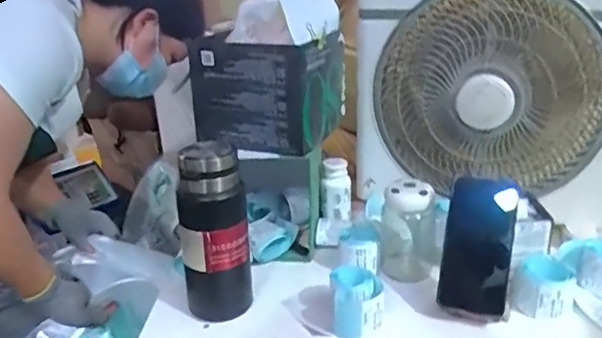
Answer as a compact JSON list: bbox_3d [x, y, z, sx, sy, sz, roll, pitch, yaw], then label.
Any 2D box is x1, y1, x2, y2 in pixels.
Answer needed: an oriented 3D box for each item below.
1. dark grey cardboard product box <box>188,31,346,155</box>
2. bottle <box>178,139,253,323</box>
[{"bbox_3d":[-0.054,-0.120,0.830,0.192,0.144,0.167,7,23,22],"label":"dark grey cardboard product box"},{"bbox_3d":[-0.105,0.084,0.685,0.082,0.221,0.075,-6,22,-11],"label":"bottle"}]

